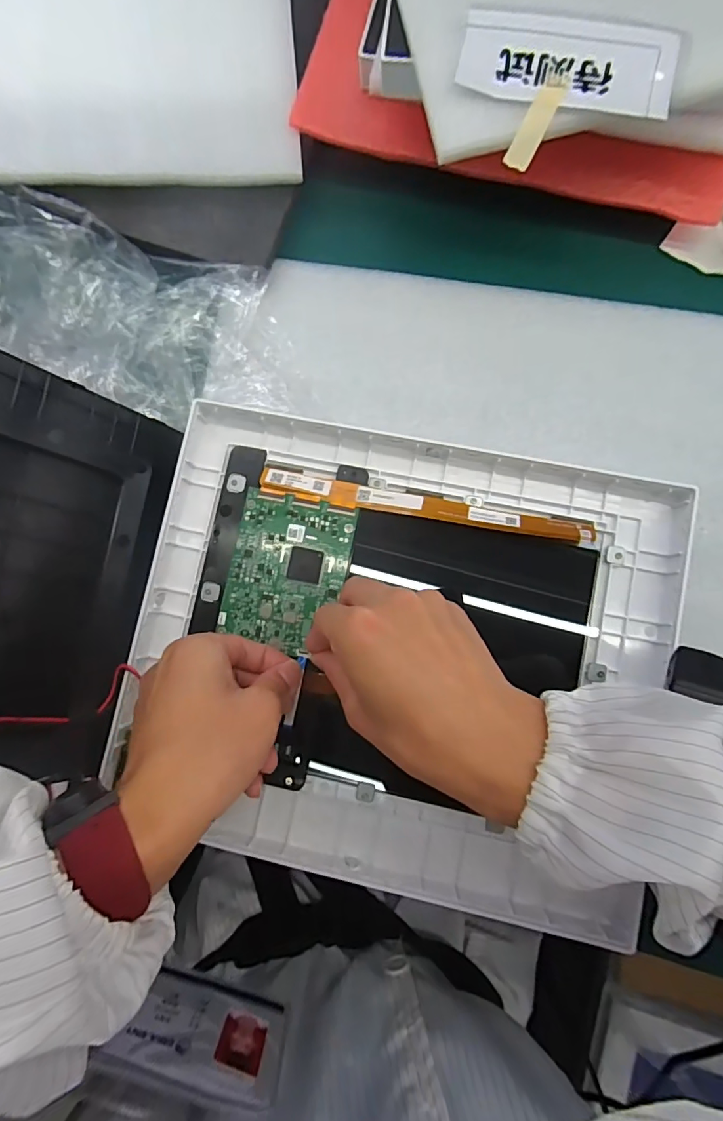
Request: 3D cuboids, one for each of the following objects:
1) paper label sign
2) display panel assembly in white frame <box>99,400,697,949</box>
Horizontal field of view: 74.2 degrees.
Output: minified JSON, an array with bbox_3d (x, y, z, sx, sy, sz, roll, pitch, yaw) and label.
[{"bbox_3d":[0.104,-0.252,0.239,0.104,0.004,0.053,11,84,5],"label":"paper label sign"},{"bbox_3d":[0.020,0.052,0.282,0.302,0.029,0.252,11,85,2],"label":"display panel assembly in white frame"}]

